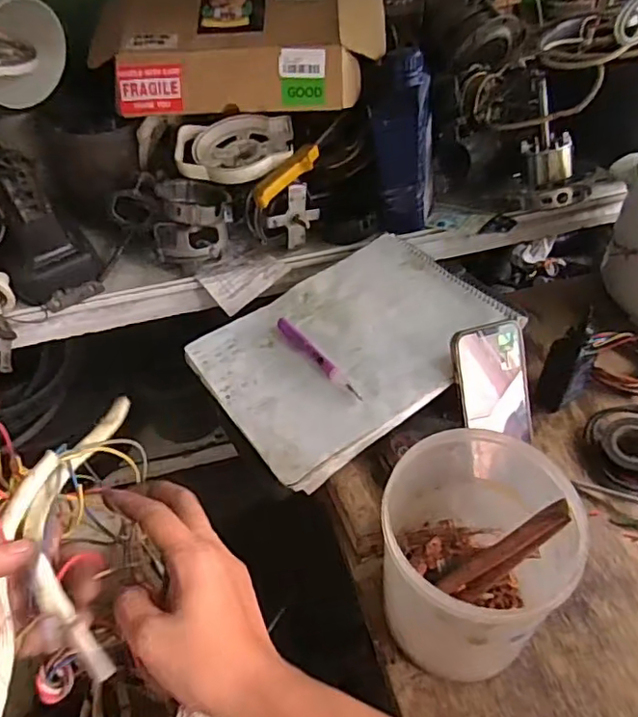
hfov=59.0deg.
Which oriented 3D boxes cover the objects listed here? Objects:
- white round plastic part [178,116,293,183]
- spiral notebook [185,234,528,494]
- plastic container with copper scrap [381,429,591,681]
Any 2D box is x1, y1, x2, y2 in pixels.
[{"bbox_3d":[-0.108,-0.268,0.724,0.148,0.037,0.103,-4,46,0],"label":"white round plastic part"},{"bbox_3d":[0.035,-0.020,0.625,0.308,0.016,0.233,-31,49,-17],"label":"spiral notebook"},{"bbox_3d":[0.117,0.163,0.452,0.130,0.173,0.135,-2,46,2],"label":"plastic container with copper scrap"}]

